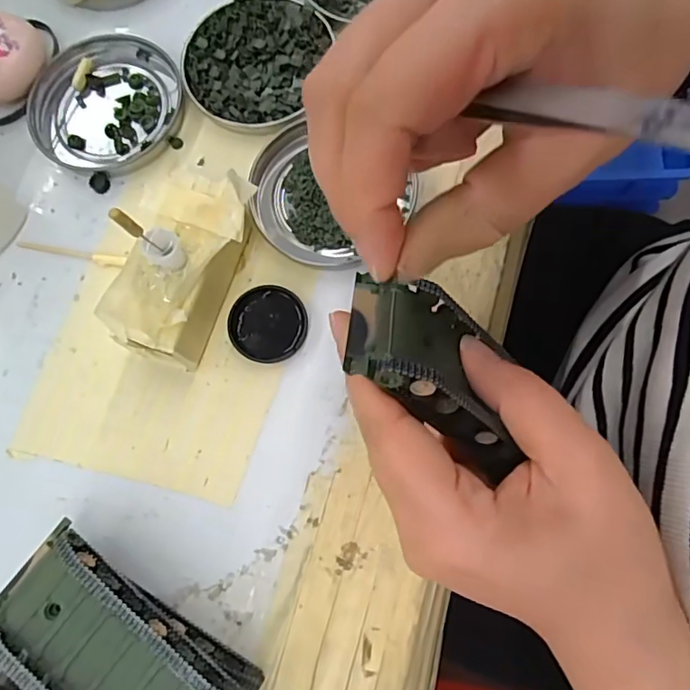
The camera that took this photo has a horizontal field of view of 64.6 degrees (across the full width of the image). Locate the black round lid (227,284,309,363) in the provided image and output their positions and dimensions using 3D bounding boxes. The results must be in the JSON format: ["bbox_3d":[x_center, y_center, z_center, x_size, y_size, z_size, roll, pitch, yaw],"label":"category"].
[{"bbox_3d":[-0.035,-0.009,0.253,0.034,0.007,0.035,0,76,2],"label":"black round lid"}]

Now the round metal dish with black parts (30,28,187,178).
[{"bbox_3d":[-0.125,-0.127,0.286,0.072,0.008,0.080,19,78,6],"label":"round metal dish with black parts"}]

